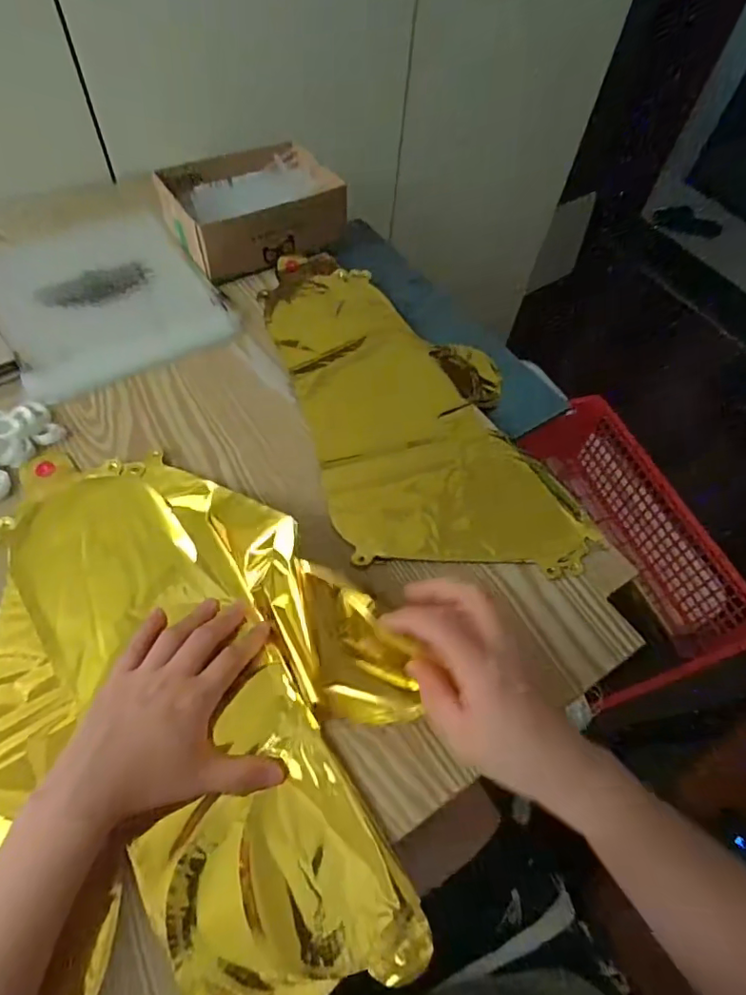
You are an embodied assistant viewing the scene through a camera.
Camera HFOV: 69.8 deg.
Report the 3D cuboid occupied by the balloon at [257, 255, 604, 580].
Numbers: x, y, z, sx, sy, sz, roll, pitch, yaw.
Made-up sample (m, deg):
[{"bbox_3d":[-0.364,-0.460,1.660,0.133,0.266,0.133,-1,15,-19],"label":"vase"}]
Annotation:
[{"bbox_3d":[0.029,-0.108,0.523,0.205,0.013,0.421,-14,60,-13],"label":"balloon"}]

